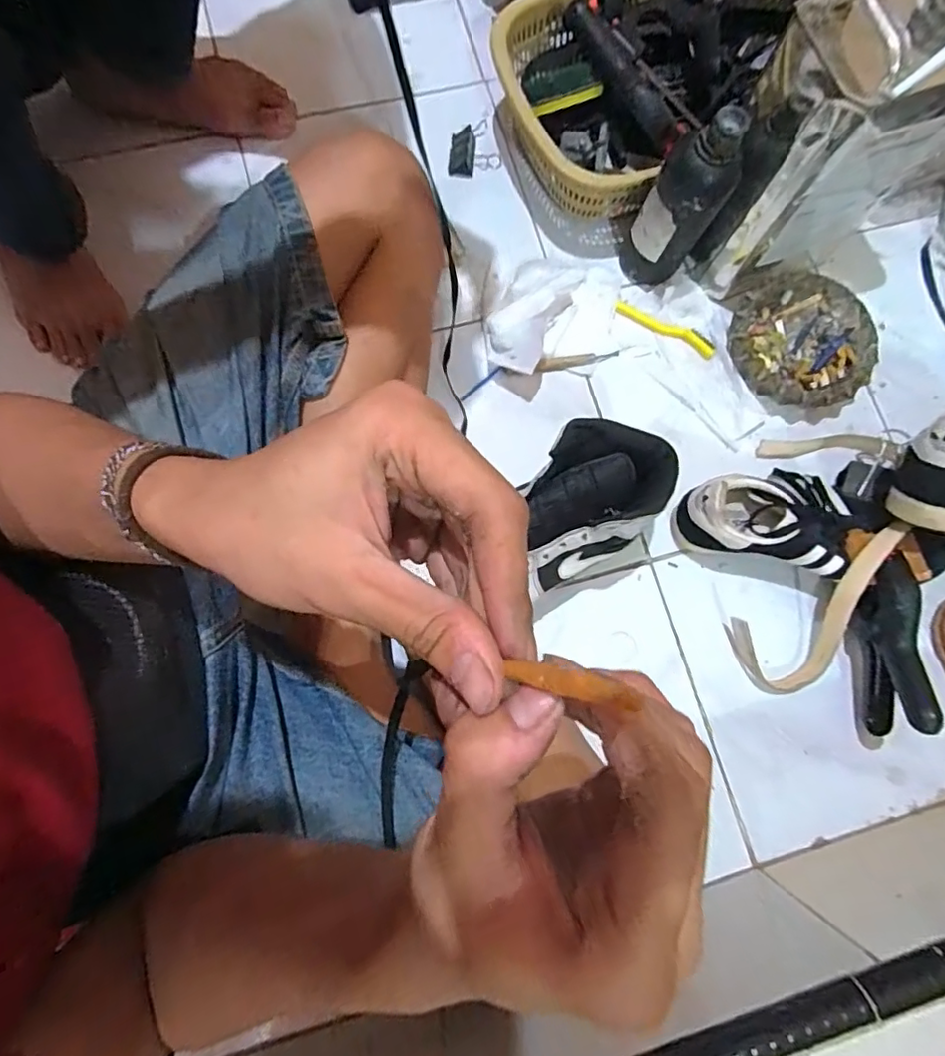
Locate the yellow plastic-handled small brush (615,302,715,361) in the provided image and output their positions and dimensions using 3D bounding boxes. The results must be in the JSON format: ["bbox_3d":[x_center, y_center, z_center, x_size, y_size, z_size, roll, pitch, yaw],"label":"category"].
[{"bbox_3d":[0.212,-0.219,0.609,0.114,0.013,0.024,32,79,4],"label":"yellow plastic-handled small brush"}]

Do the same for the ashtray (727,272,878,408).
[{"bbox_3d":[0.349,-0.195,0.595,0.142,0.043,0.150,0,78,-2],"label":"ashtray"}]

